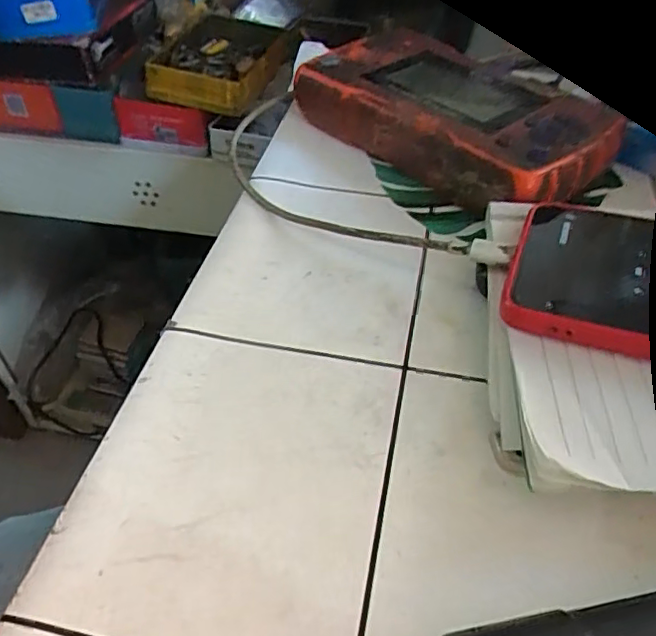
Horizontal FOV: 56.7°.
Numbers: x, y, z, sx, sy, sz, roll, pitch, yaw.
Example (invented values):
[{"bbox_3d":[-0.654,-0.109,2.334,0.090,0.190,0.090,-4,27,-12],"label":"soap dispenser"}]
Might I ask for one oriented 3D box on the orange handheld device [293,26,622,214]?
[{"bbox_3d":[0.061,-0.111,0.349,0.079,0.045,0.183,-34,55,-30],"label":"orange handheld device"}]

